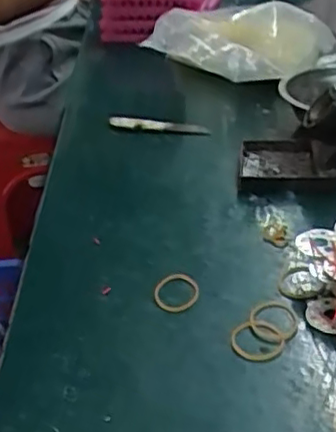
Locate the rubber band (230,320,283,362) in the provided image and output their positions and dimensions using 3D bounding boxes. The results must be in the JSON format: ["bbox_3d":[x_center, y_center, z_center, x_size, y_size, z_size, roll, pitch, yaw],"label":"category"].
[{"bbox_3d":[0.054,0.074,0.373,0.030,0.005,0.032,21,41,35],"label":"rubber band"}]

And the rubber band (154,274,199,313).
[{"bbox_3d":[0.005,0.051,0.418,0.030,0.005,0.033,2,34,11],"label":"rubber band"}]

